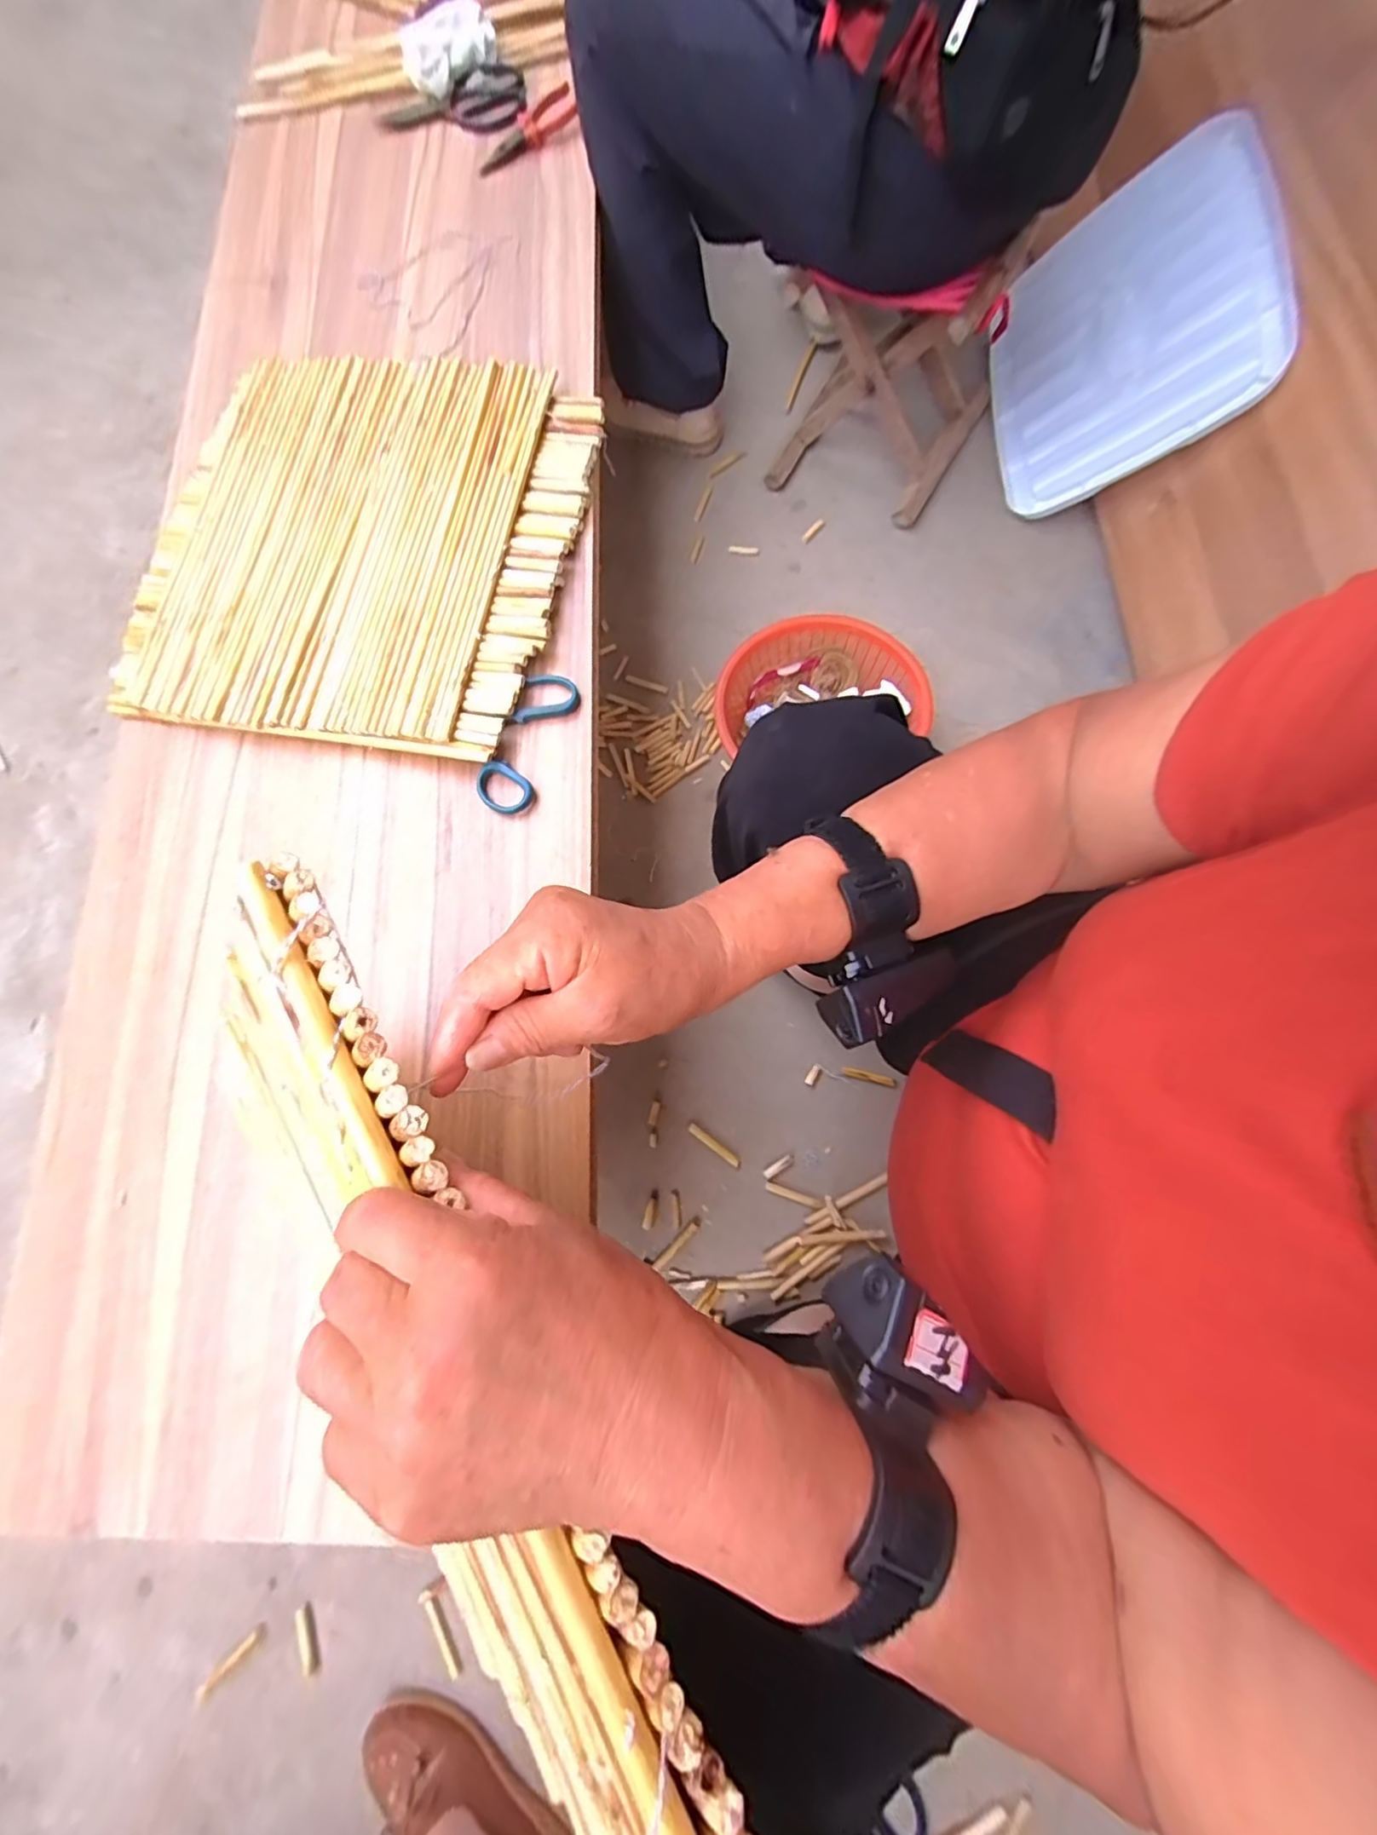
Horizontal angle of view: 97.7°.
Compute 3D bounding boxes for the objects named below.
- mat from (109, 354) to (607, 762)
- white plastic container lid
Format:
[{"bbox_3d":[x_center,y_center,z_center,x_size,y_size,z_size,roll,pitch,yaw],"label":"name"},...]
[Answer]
[{"bbox_3d":[-0.344,-0.398,0.627,0.445,0.017,0.458,10,77,7],"label":"mat"},{"bbox_3d":[0.590,-0.805,0.823,0.319,0.036,0.416,-10,80,43],"label":"white plastic container lid"}]

